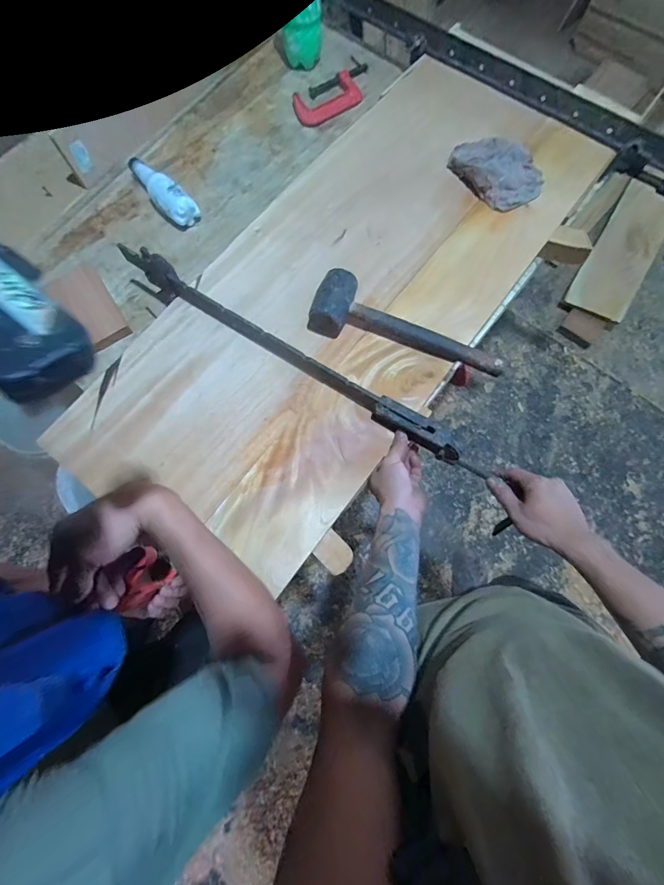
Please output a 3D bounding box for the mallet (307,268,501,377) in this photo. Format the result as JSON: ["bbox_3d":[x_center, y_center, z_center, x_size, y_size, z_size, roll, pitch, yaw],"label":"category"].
[{"bbox_3d":[0.120,-0.170,0.620,0.323,0.062,0.107,30,77,7],"label":"mallet"}]

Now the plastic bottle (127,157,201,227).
[{"bbox_3d":[-0.359,-0.524,0.778,0.196,0.049,0.057,42,77,10],"label":"plastic bottle"}]

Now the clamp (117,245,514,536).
[{"bbox_3d":[-0.035,-0.108,0.625,0.789,0.113,0.056,32,78,8],"label":"clamp"}]

